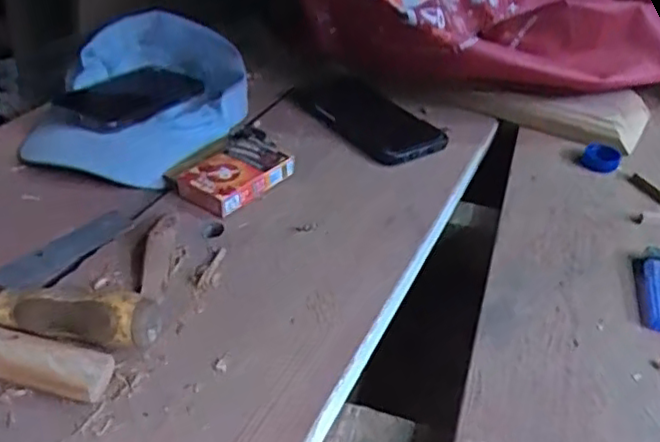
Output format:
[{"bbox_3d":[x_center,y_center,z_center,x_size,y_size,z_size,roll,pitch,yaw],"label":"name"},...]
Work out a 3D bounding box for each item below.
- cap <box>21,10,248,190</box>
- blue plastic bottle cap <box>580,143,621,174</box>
[{"bbox_3d":[-0.176,-0.122,0.606,0.168,0.067,0.206,13,38,15],"label":"cap"},{"bbox_3d":[0.251,-0.058,0.602,0.033,0.012,0.033,1,37,-1],"label":"blue plastic bottle cap"}]

